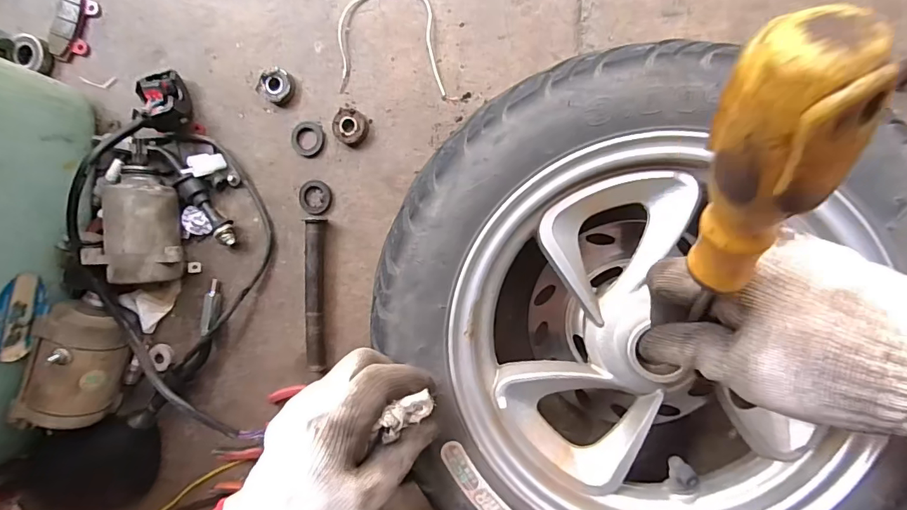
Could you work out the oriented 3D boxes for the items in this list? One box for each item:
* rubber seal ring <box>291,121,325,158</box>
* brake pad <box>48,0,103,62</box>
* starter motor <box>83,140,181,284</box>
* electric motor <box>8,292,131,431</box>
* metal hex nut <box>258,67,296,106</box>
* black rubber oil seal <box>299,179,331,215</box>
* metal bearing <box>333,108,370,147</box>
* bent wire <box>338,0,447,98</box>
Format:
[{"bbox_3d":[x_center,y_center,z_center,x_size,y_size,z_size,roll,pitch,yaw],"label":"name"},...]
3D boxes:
[{"bbox_3d":[-0.134,-0.106,0.427,0.030,0.007,0.031,1,94,9],"label":"rubber seal ring"},{"bbox_3d":[-0.373,-0.227,0.456,0.039,0.012,0.073,19,96,7],"label":"brake pad"},{"bbox_3d":[-0.278,-0.033,0.426,0.066,0.059,0.120,6,95,8],"label":"starter motor"},{"bbox_3d":[-0.344,0.101,0.432,0.064,0.066,0.131,19,96,7],"label":"electric motor"},{"bbox_3d":[-0.162,-0.154,0.426,0.030,0.011,0.030,34,98,5],"label":"metal hex nut"},{"bbox_3d":[-0.128,-0.053,0.429,0.031,0.004,0.031,9,95,8],"label":"black rubber oil seal"},{"bbox_3d":[-0.093,-0.115,0.419,0.031,0.012,0.030,1,94,9],"label":"metal bearing"},{"bbox_3d":[-0.056,-0.187,0.410,0.095,0.004,0.094,0,91,8],"label":"bent wire"}]

